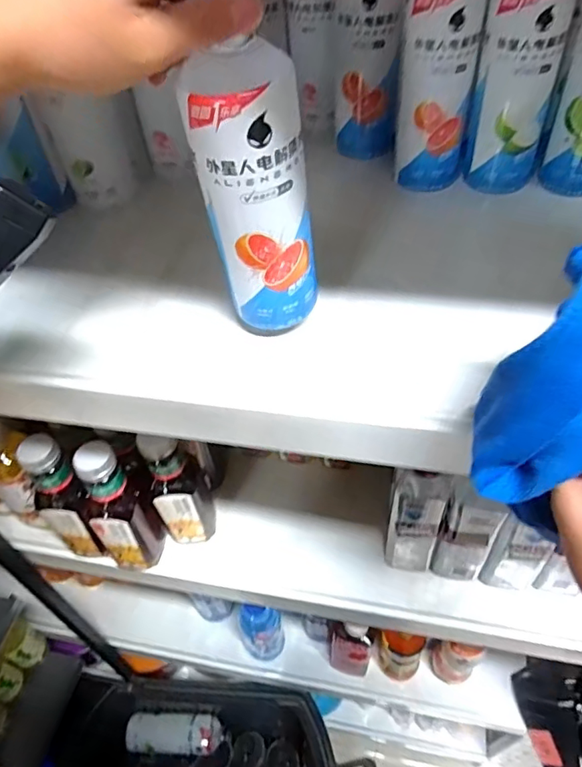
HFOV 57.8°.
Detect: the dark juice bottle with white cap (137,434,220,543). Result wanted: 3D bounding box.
[{"bbox_3d":[-0.133,0.119,0.624,0.055,0.198,0.066,-4,48,1],"label":"dark juice bottle with white cap"}]

